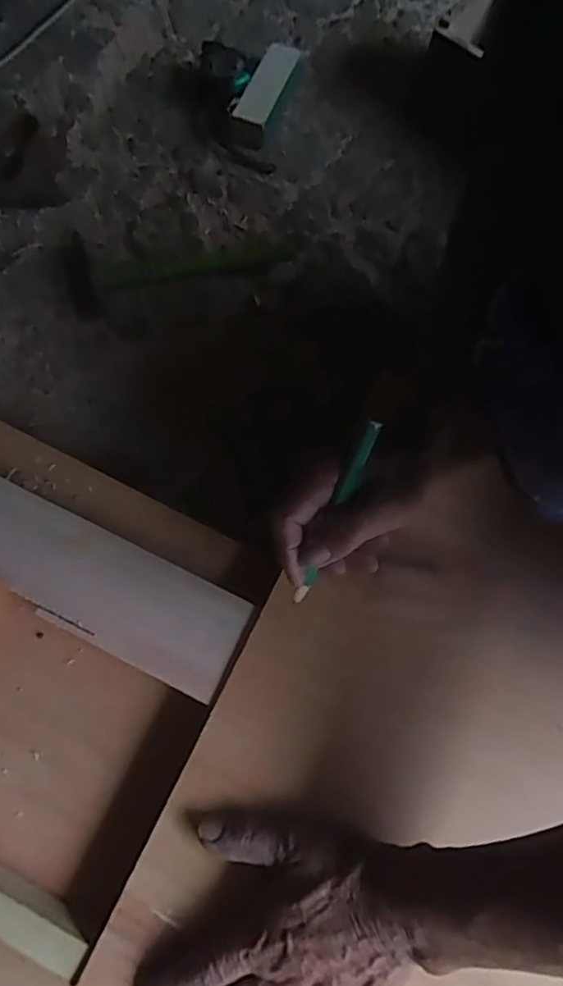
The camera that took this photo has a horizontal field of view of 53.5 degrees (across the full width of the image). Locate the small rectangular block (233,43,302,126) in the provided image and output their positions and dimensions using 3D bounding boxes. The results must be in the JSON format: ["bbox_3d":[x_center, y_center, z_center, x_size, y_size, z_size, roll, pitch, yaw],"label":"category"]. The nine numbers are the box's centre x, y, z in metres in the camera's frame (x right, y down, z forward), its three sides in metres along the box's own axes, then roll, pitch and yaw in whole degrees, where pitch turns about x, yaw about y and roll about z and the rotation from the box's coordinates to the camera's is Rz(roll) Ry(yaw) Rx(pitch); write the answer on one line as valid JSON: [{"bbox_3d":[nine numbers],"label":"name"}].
[{"bbox_3d":[-0.014,-0.482,0.665,0.040,0.029,0.139,20,73,5],"label":"small rectangular block"}]

